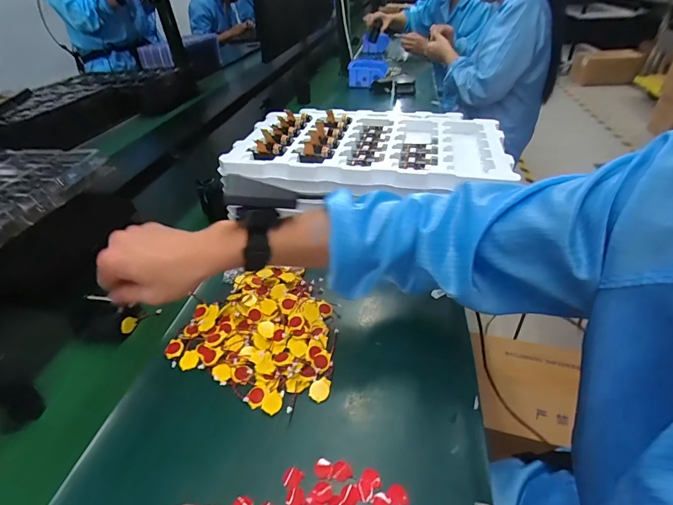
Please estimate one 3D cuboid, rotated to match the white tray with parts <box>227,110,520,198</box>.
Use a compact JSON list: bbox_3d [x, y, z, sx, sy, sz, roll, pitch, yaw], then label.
[{"bbox_3d":[0.053,-0.185,0.615,0.423,0.040,0.277,4,39,11],"label":"white tray with parts"}]

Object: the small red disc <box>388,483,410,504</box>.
[{"bbox_3d":[0.051,0.201,0.300,0.015,0.004,0.017,-13,39,-13],"label":"small red disc"}]

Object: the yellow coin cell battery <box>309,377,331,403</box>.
[{"bbox_3d":[-0.016,0.141,0.373,0.020,0.007,0.023,24,45,30],"label":"yellow coin cell battery"}]

